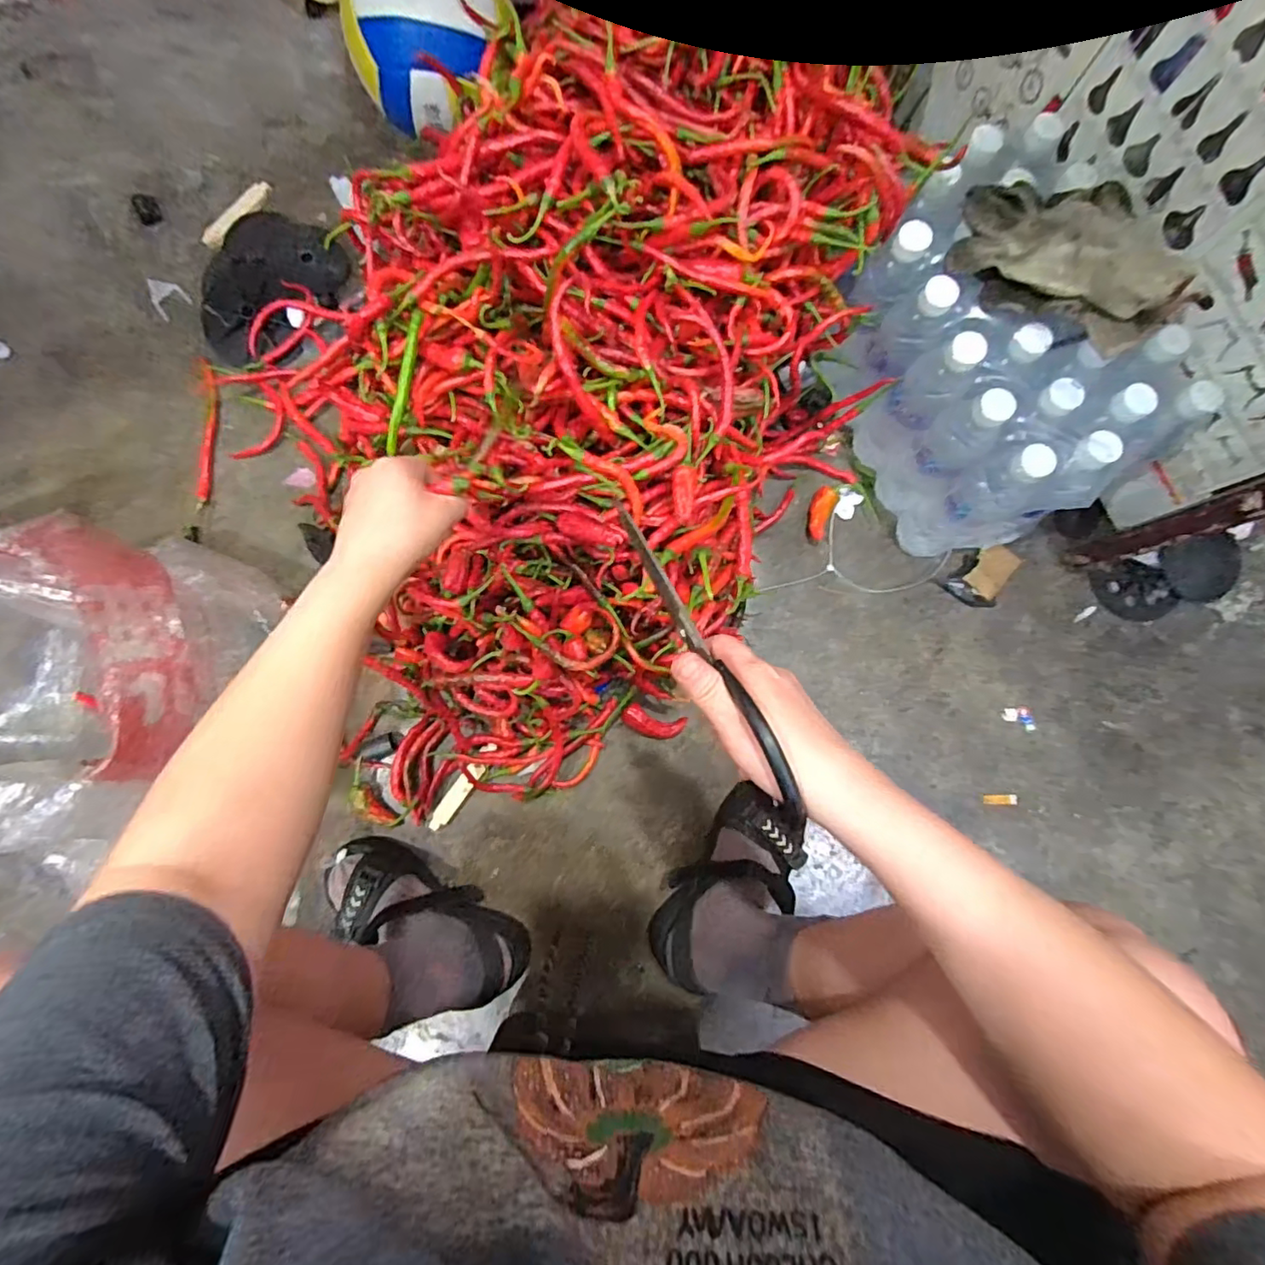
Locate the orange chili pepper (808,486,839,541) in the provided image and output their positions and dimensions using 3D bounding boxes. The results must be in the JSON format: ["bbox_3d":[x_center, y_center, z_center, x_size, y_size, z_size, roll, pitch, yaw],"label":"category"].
[{"bbox_3d":[0.238,-0.152,0.729,0.029,0.018,0.070,19,83,2],"label":"orange chili pepper"}]

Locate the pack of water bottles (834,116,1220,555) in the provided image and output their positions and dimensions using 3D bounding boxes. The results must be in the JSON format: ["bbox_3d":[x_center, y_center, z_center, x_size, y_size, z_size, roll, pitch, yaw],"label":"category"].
[{"bbox_3d":[0.389,-0.291,0.624,0.230,0.247,0.353,-27,84,-4],"label":"pack of water bottles"}]

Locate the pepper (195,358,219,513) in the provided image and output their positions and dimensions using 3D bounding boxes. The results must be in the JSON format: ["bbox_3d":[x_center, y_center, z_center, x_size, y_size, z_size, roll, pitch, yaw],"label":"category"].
[{"bbox_3d":[-0.546,-0.253,0.742,0.021,0.010,0.201,-2,83,-1],"label":"pepper"}]

